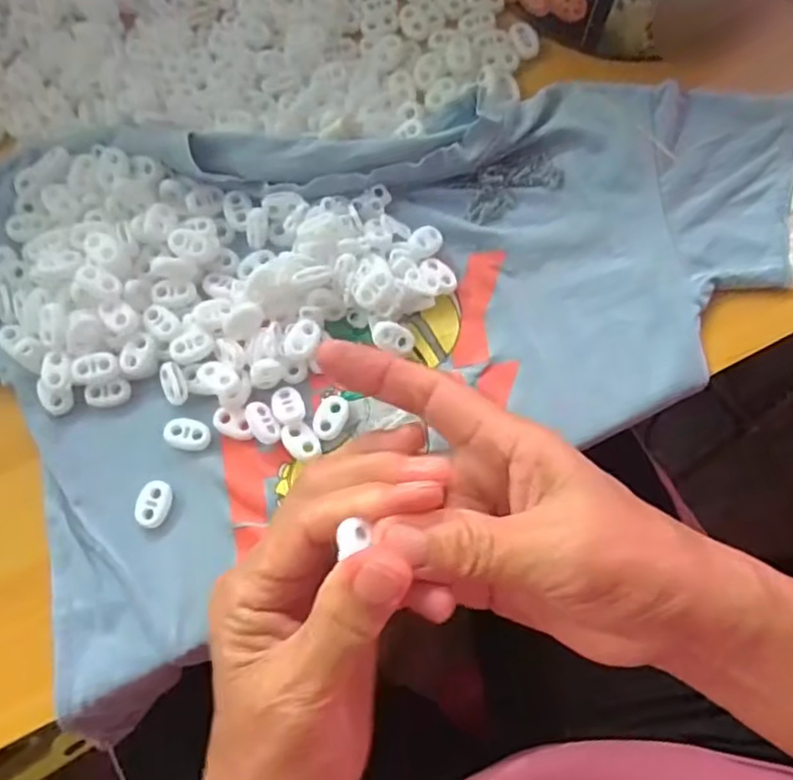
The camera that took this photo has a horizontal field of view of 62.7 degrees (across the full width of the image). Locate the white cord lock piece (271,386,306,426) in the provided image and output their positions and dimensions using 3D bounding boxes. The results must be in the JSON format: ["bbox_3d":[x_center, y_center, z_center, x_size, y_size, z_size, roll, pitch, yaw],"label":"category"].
[{"bbox_3d":[-0.054,0.007,0.324,0.016,0.005,0.020,-16,78,-3],"label":"white cord lock piece"}]

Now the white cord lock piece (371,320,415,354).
[{"bbox_3d":[-0.002,-0.027,0.334,0.022,0.010,0.014,15,78,3],"label":"white cord lock piece"}]

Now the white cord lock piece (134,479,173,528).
[{"bbox_3d":[-0.119,0.055,0.318,0.015,0.005,0.023,13,78,3],"label":"white cord lock piece"}]

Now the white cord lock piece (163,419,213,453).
[{"bbox_3d":[-0.104,0.022,0.324,0.022,0.005,0.016,11,78,3],"label":"white cord lock piece"}]

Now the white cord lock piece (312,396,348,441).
[{"bbox_3d":[-0.033,0.014,0.326,0.014,0.004,0.023,26,79,6],"label":"white cord lock piece"}]

